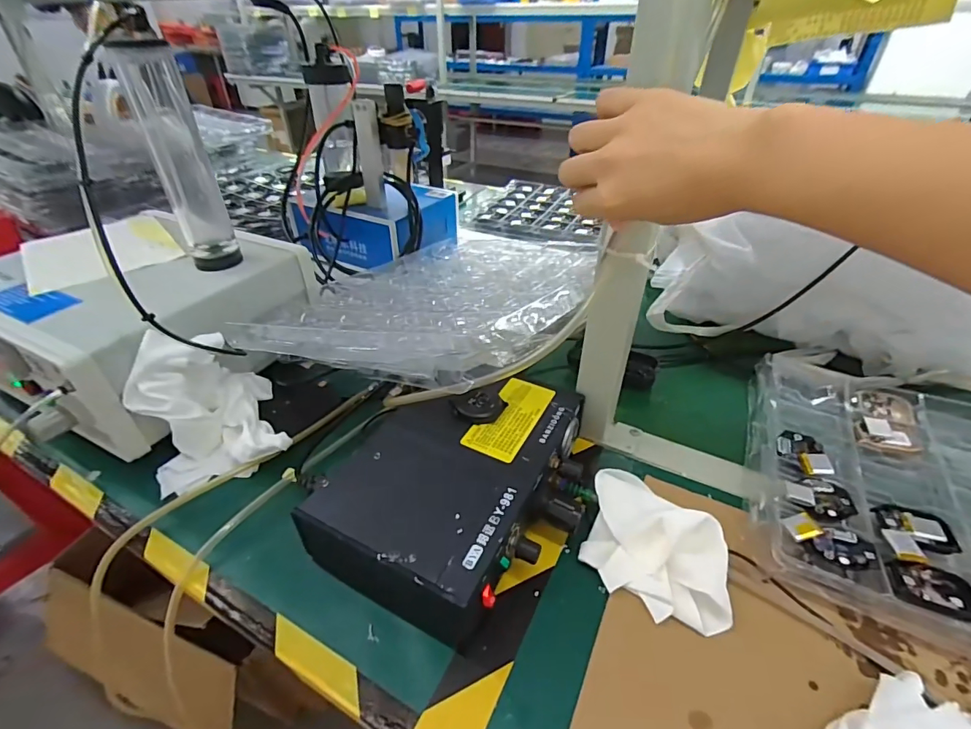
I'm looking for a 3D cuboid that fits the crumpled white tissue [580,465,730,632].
[{"bbox_3d":[0.140,0.140,0.365,0.111,0.042,0.112,13,39,17],"label":"crumpled white tissue"}]

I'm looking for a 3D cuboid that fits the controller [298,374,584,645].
[{"bbox_3d":[-0.010,0.097,0.401,0.193,0.065,0.252,17,41,21],"label":"controller"}]

